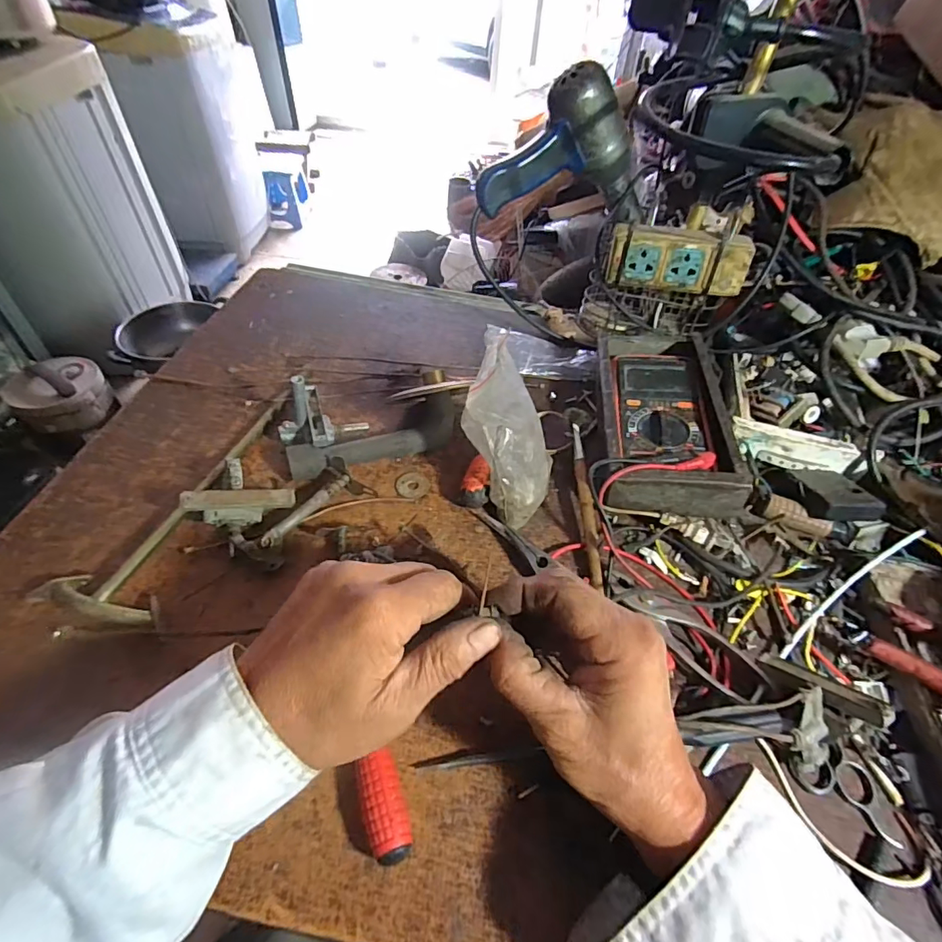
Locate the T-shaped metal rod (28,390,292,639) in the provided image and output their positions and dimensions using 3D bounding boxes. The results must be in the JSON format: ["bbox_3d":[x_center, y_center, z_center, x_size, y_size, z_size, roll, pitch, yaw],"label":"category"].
[{"bbox_3d":[-0.228,0.007,0.399,0.085,0.019,0.240,8,48,3],"label":"T-shaped metal rod"}]

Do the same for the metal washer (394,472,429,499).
[{"bbox_3d":[-0.051,0.012,0.437,0.029,0.004,0.029,2,48,-3],"label":"metal washer"}]

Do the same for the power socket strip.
[{"bbox_3d":[0.209,-0.214,0.507,0.135,0.054,0.029,11,48,5],"label":"power socket strip"}]

